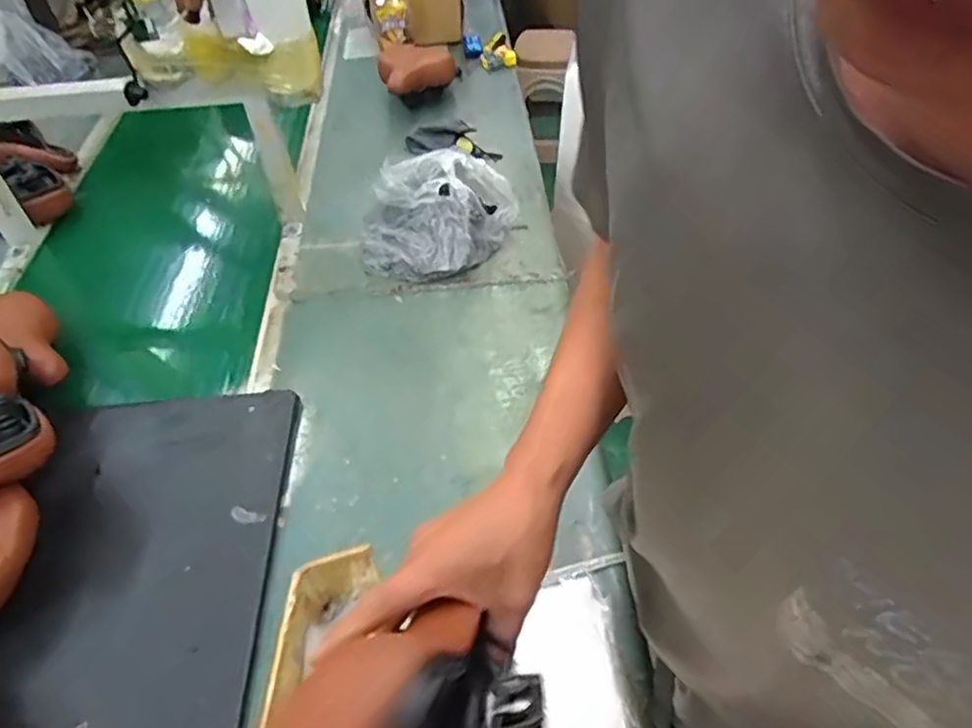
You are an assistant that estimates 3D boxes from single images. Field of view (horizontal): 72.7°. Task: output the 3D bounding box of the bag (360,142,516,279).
[{"bbox_3d":[-0.094,-0.269,1.192,0.281,0.153,0.200,2,47,4],"label":"bag"}]

